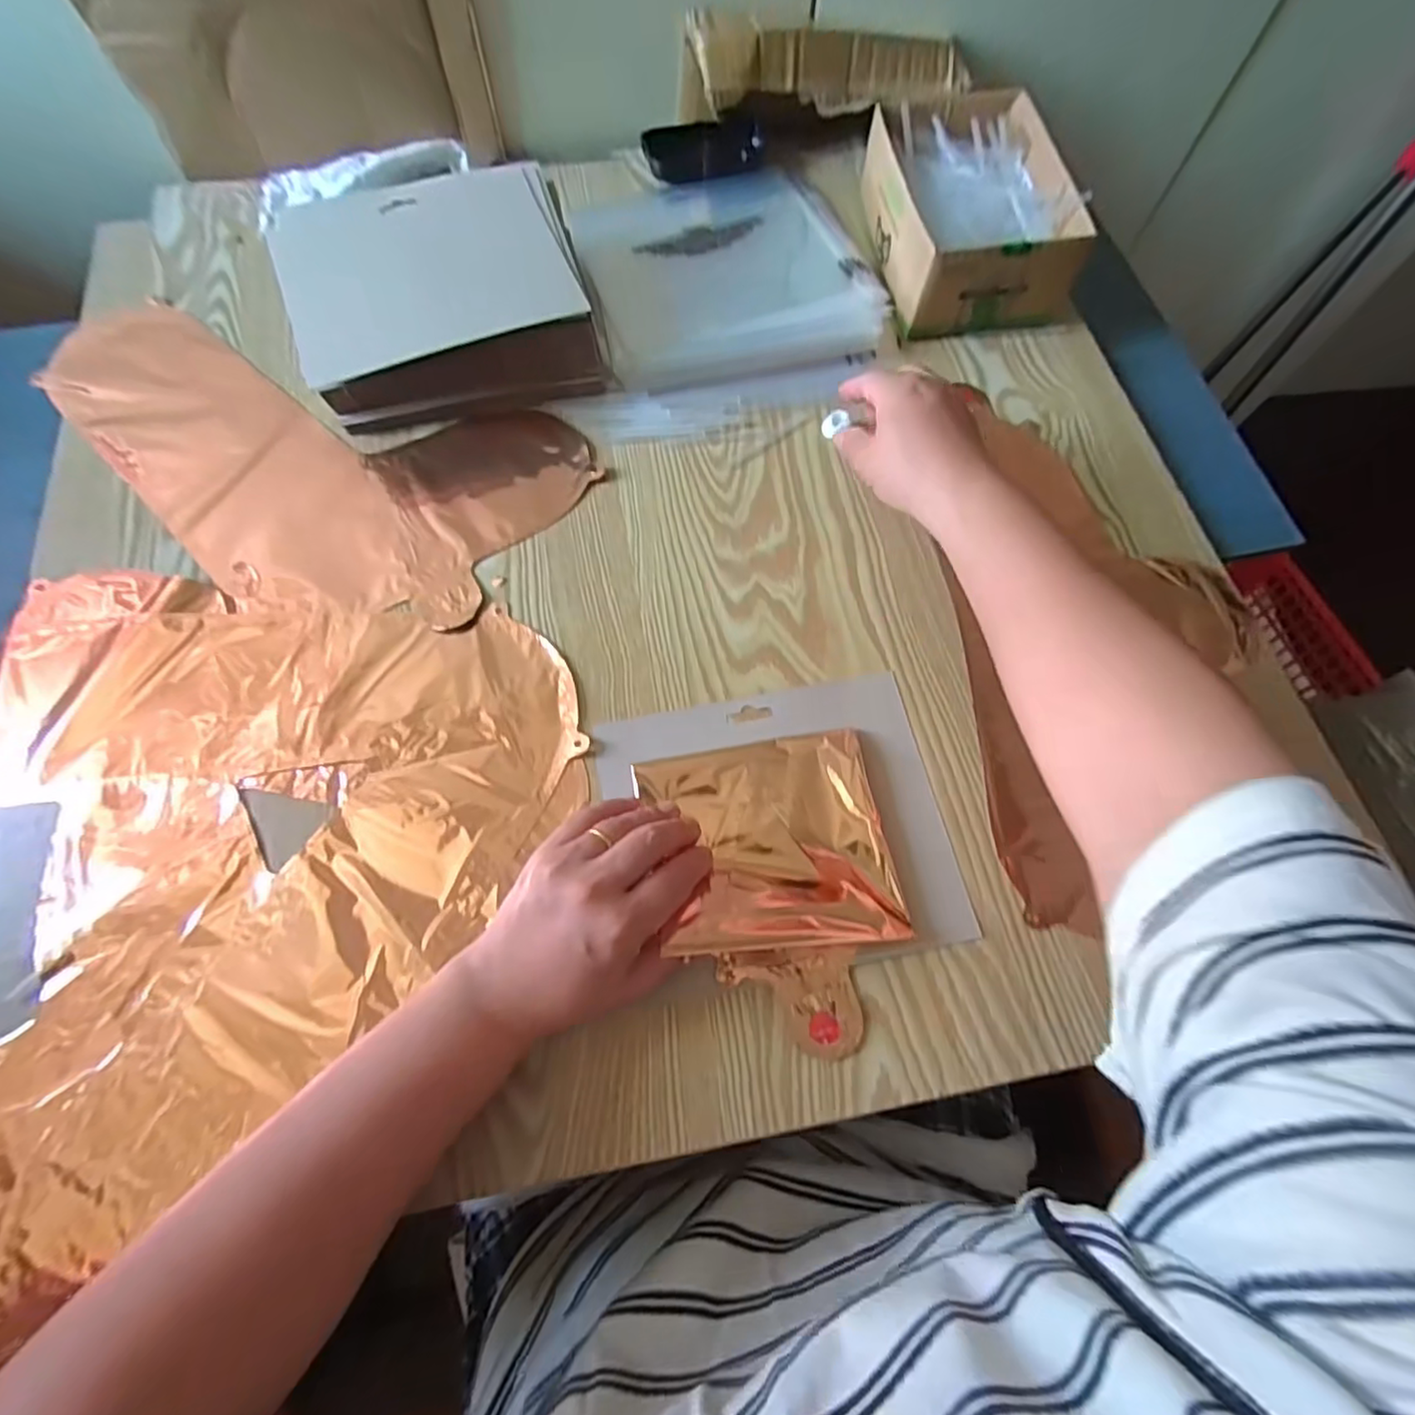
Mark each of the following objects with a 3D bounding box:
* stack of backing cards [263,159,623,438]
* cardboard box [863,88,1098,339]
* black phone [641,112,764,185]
[{"bbox_3d":[-0.201,-0.317,0.490,0.219,0.067,0.185,-13,69,-5],"label":"stack of backing cards"},{"bbox_3d":[0.217,-0.409,0.530,0.148,0.072,0.205,-3,68,-1],"label":"cardboard box"},{"bbox_3d":[-0.001,-0.515,0.588,0.115,0.008,0.058,-16,86,-13],"label":"black phone"}]

